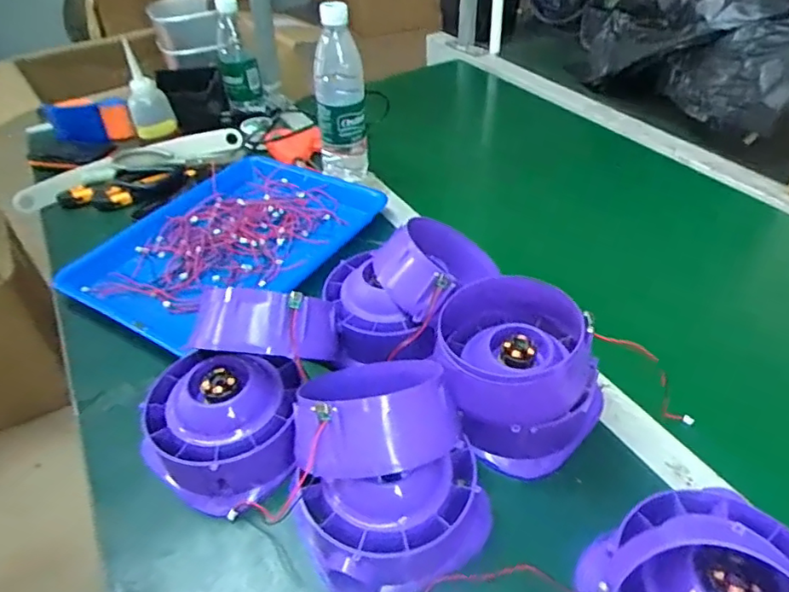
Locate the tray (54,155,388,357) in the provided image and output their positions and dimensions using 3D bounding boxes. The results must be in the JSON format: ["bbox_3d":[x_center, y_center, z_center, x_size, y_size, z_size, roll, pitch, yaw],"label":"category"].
[{"bbox_3d":[-0.197,-0.061,0.699,0.246,0.045,0.340,21,46,25],"label":"tray"}]

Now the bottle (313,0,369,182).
[{"bbox_3d":[-0.072,-0.257,0.747,0.064,0.231,0.055,-4,41,-1],"label":"bottle"}]

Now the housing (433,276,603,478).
[{"bbox_3d":[0.109,0.059,0.480,0.141,0.089,0.144,-3,41,-1],"label":"housing"}]

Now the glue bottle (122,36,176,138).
[{"bbox_3d":[-0.385,-0.315,0.873,0.062,0.126,0.063,-17,43,-16],"label":"glue bottle"}]

